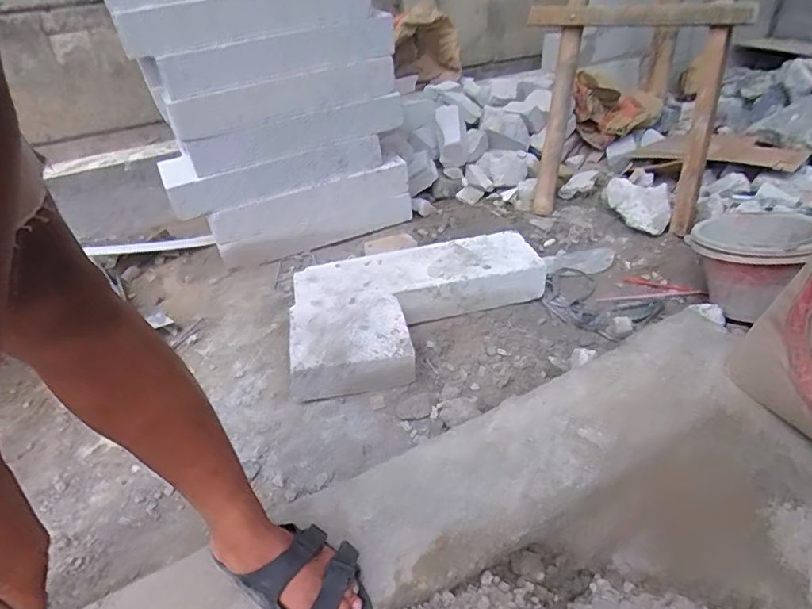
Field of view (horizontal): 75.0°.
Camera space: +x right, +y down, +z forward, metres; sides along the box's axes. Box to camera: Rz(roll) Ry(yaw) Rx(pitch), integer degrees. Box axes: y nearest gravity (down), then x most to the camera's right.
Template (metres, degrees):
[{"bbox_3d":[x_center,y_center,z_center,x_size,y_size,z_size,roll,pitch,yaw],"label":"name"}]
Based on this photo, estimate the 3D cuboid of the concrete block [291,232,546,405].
[{"bbox_3d":[0.038,0.002,1.201,0.581,0.112,0.419,-8,37,-3],"label":"concrete block"}]

